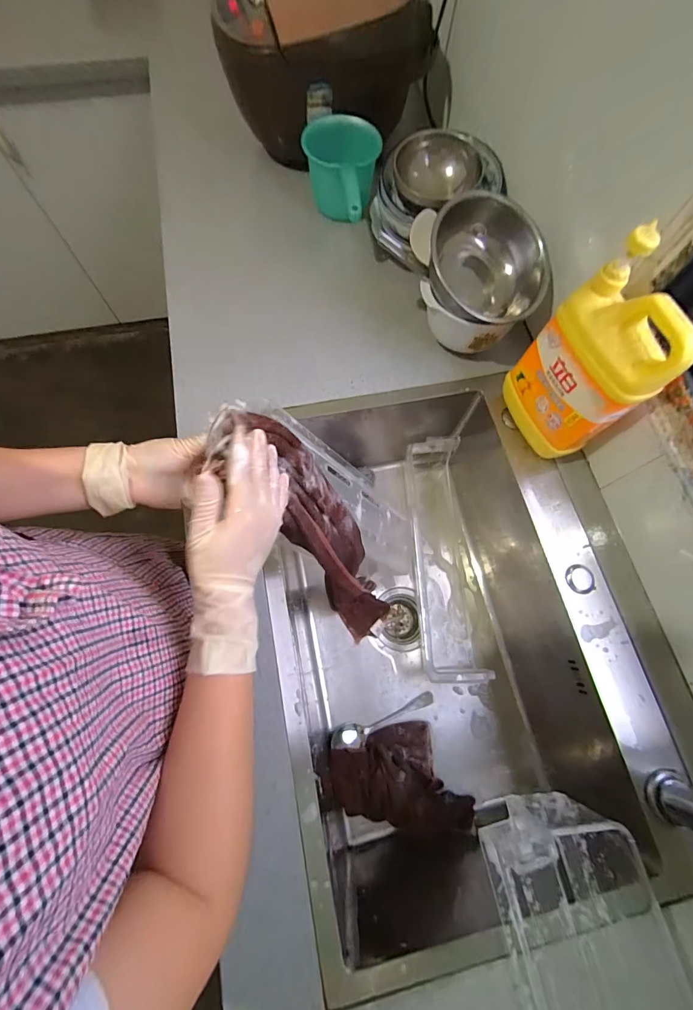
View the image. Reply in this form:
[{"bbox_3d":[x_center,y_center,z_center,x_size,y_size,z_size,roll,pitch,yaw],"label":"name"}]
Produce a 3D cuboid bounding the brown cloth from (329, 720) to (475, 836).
[{"bbox_3d":[0.081,0.425,0.590,0.201,0.047,0.133,-5,72,-3],"label":"brown cloth"}]

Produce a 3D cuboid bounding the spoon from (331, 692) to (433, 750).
[{"bbox_3d":[0.064,0.356,0.619,0.180,0.035,0.033,-16,73,-7],"label":"spoon"}]

